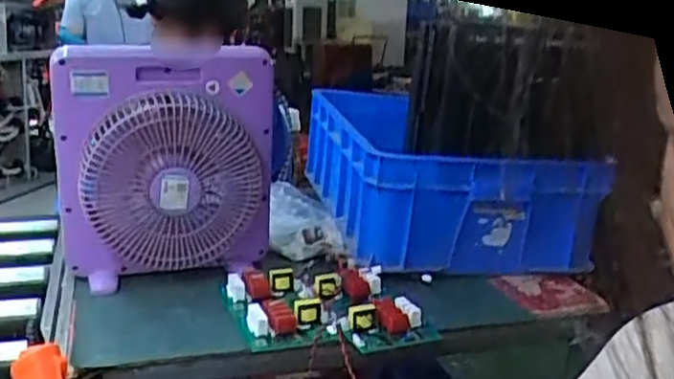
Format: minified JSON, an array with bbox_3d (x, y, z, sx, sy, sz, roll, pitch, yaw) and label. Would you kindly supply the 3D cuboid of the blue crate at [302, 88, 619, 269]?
[{"bbox_3d":[0.184,-0.033,1.426,0.402,0.193,0.588,-1,15,-13],"label":"blue crate"}]

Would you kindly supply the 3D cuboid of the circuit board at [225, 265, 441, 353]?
[{"bbox_3d":[-0.013,0.166,1.016,0.266,0.042,0.193,-2,15,-16],"label":"circuit board"}]

